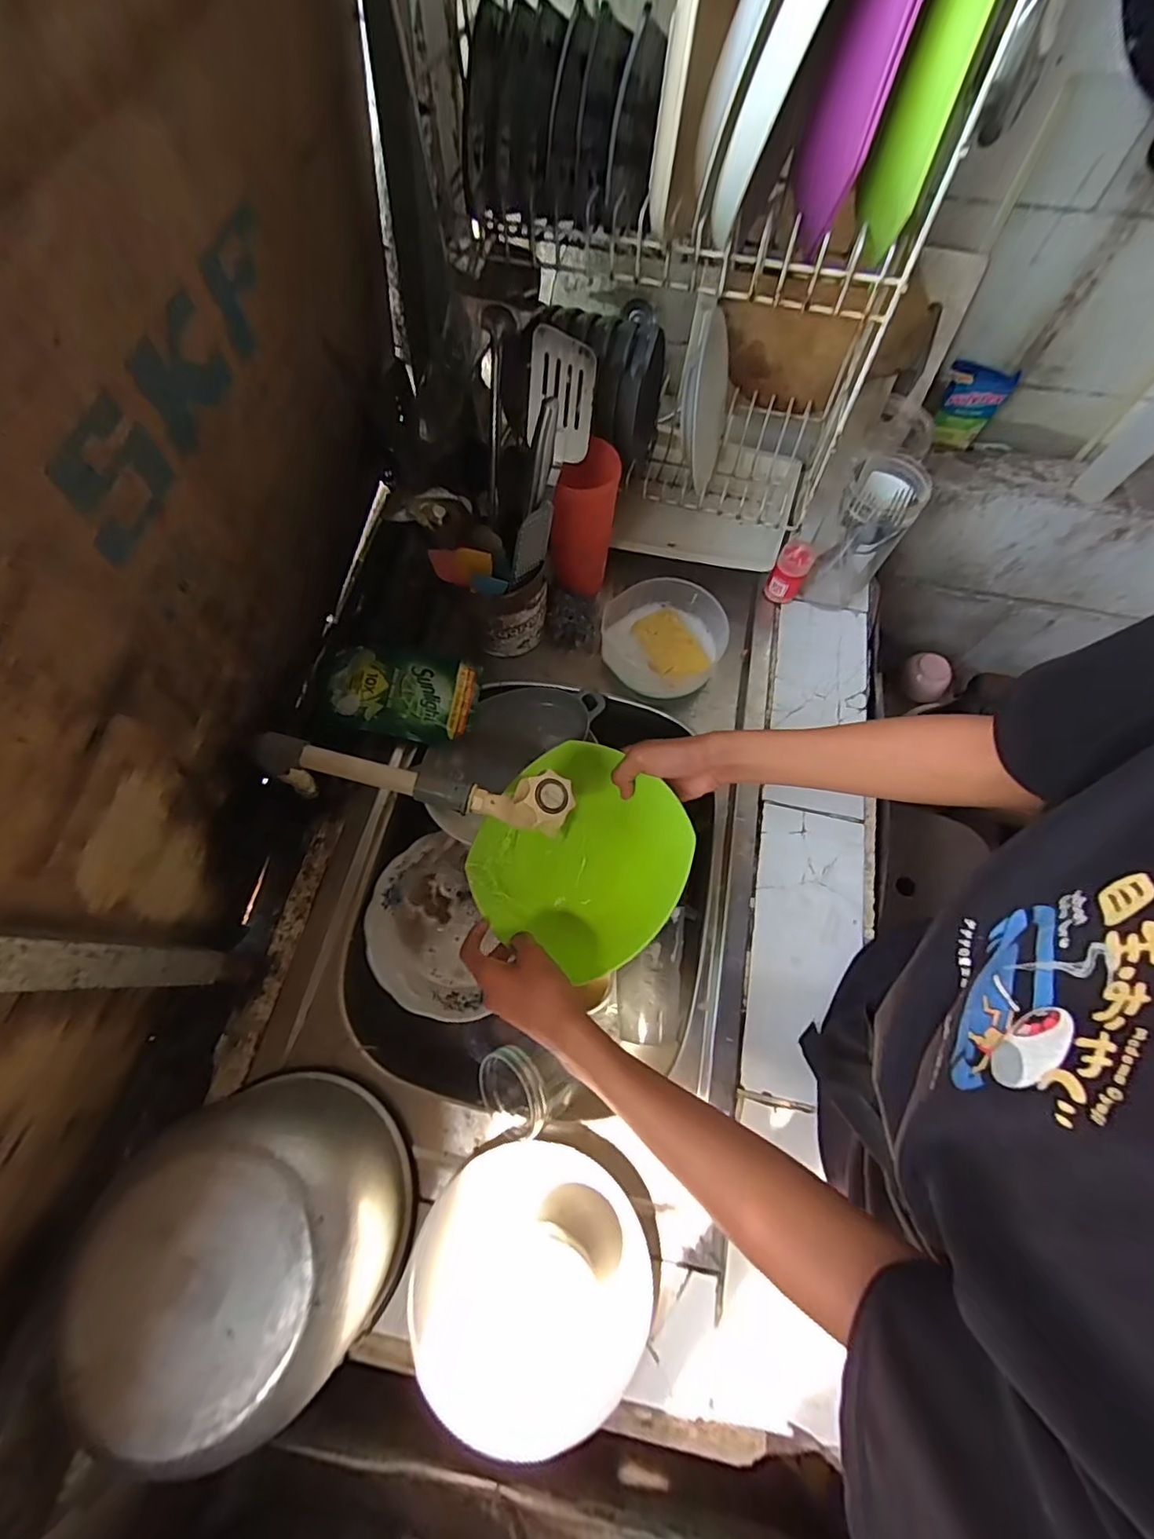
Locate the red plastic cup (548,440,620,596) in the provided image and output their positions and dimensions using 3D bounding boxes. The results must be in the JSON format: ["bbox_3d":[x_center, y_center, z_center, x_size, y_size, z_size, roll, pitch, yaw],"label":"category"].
[{"bbox_3d":[0.008,-0.302,0.678,0.075,0.181,0.067,5,66,1],"label":"red plastic cup"}]

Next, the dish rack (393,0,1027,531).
[{"bbox_3d":[0.081,-0.573,0.559,0.501,0.577,0.321,14,67,5],"label":"dish rack"}]

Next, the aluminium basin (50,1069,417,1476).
[{"bbox_3d":[-0.247,0.358,0.429,0.189,0.129,0.195,0,66,-1],"label":"aluminium basin"}]

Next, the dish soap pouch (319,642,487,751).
[{"bbox_3d":[-0.213,-0.093,0.678,0.171,0.052,0.115,4,66,1],"label":"dish soap pouch"}]

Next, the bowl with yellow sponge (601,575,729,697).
[{"bbox_3d":[0.107,-0.163,0.694,0.148,0.075,0.129,0,66,-1],"label":"bowl with yellow sponge"}]

